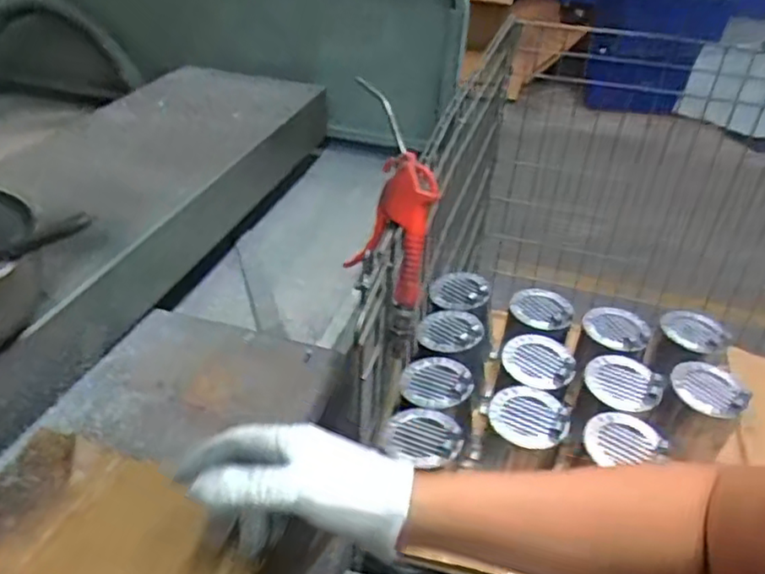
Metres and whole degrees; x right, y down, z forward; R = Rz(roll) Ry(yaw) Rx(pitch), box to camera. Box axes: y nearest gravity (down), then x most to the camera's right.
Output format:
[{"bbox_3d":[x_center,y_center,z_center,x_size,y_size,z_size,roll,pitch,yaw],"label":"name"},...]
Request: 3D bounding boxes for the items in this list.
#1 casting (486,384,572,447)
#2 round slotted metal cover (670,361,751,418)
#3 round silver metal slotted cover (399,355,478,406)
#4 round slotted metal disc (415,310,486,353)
[{"bbox_3d":[0.166,0.141,0.720,0.085,0.025,0.080,3,36,-2],"label":"casting"},{"bbox_3d":[0.391,0.119,0.756,0.071,0.023,0.083,-21,43,-30],"label":"round slotted metal cover"},{"bbox_3d":[0.066,0.113,0.772,0.083,0.024,0.083,3,36,-2],"label":"round silver metal slotted cover"},{"bbox_3d":[0.090,0.057,0.847,0.088,0.011,0.088,-6,31,20],"label":"round slotted metal disc"}]

